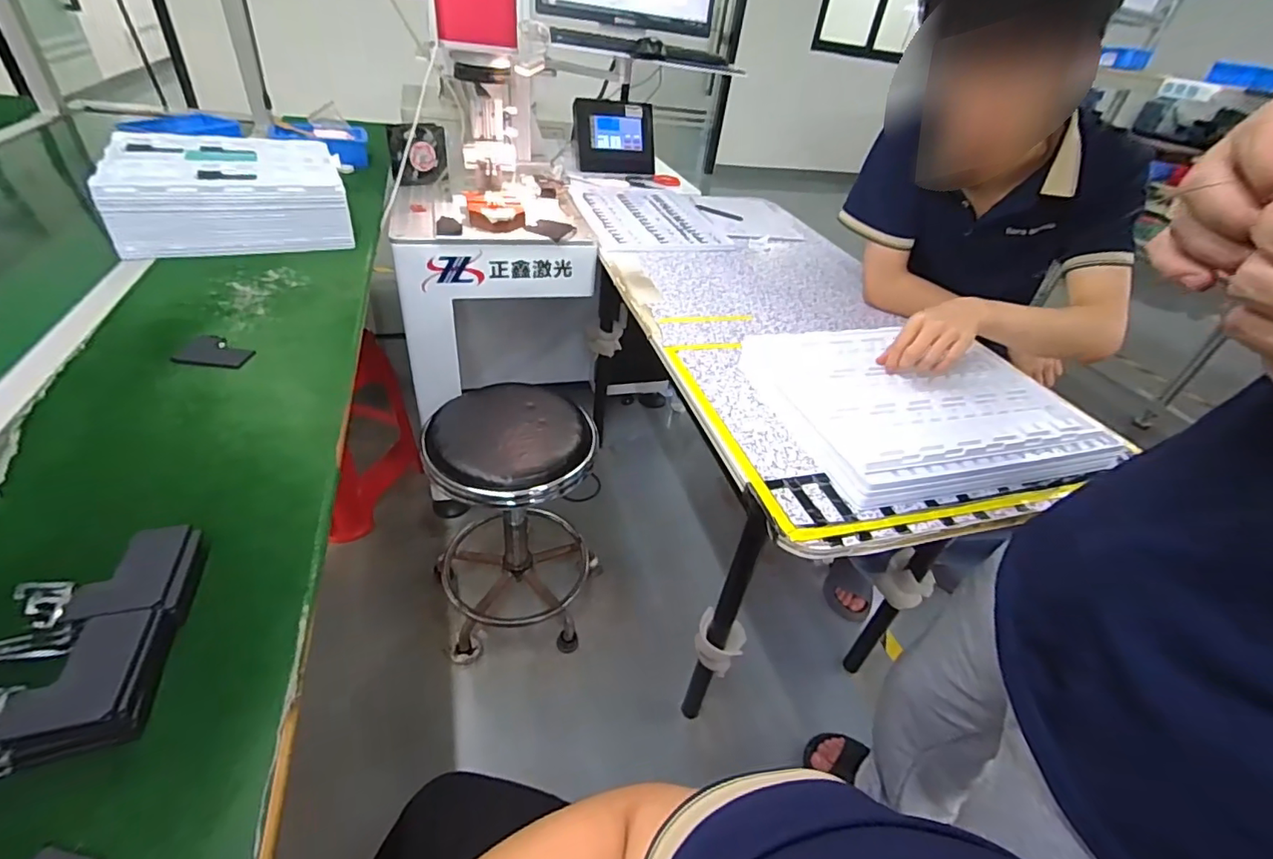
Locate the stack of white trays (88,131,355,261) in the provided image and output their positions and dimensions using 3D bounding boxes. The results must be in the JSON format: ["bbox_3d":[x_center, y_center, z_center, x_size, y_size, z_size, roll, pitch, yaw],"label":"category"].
[{"bbox_3d":[-0.697,-0.412,0.947,0.316,0.118,0.303,-13,43,-27],"label":"stack of white trays"}]

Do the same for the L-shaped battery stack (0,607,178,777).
[{"bbox_3d":[-0.393,0.167,0.338,0.151,0.031,0.091,-2,39,-15],"label":"L-shaped battery stack"}]

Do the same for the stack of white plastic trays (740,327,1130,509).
[{"bbox_3d":[0.392,-0.049,0.752,0.415,0.043,0.320,-5,40,-18],"label":"stack of white plastic trays"}]

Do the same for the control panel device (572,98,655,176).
[{"bbox_3d":[-0.064,-0.856,1.590,0.237,0.204,0.045,-4,6,-14],"label":"control panel device"}]

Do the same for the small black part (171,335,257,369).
[{"bbox_3d":[-0.512,-0.097,0.662,0.080,0.004,0.068,5,38,-6],"label":"small black part"}]

